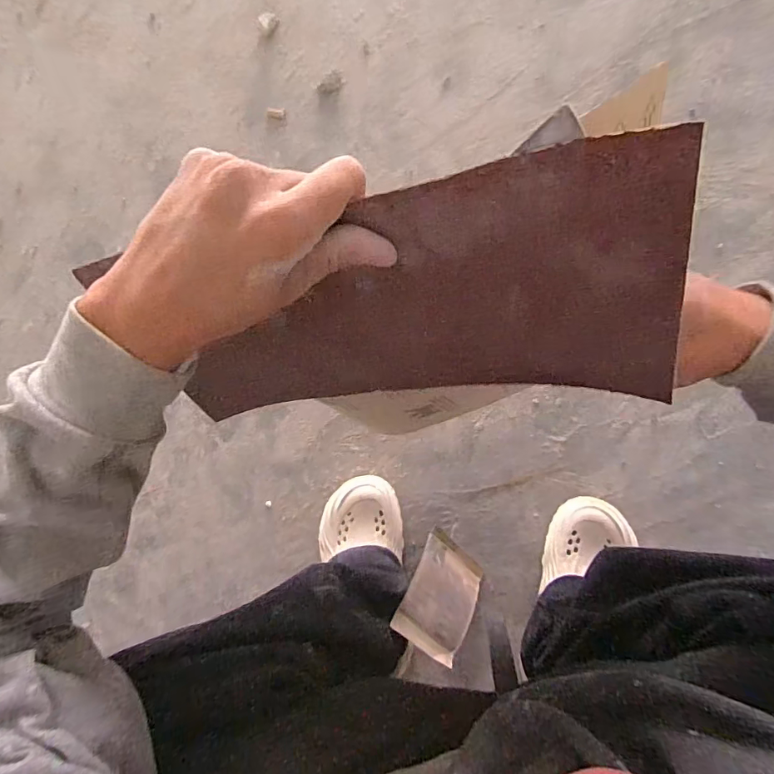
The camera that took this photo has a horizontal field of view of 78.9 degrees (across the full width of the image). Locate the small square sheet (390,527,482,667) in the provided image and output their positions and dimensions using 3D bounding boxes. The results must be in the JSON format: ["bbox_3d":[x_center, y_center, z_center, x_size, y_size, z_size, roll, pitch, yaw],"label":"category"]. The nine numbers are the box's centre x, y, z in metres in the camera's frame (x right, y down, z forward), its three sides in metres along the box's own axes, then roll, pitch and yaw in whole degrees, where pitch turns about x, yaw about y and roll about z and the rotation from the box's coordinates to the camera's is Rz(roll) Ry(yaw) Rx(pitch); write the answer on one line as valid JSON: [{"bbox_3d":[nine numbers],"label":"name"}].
[{"bbox_3d":[0.072,0.269,0.604,0.109,0.010,0.132,44,54,-19],"label":"small square sheet"}]

